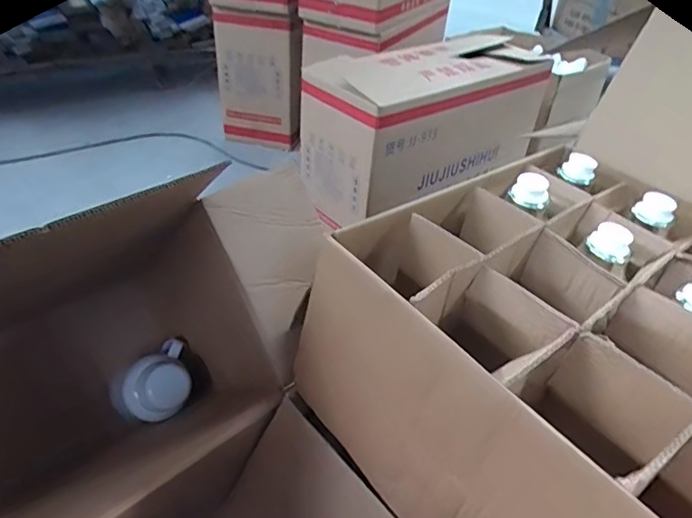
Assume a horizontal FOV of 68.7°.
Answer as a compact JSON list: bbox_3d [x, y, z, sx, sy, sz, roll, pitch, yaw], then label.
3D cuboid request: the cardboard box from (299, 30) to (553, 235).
[{"bbox_3d":[0.253,-0.452,1.607,0.791,0.327,0.350,-25,47,-32],"label":"cardboard box"}]

